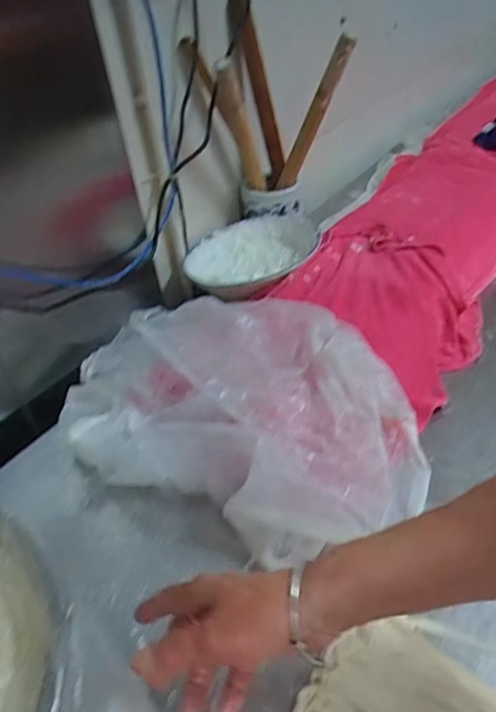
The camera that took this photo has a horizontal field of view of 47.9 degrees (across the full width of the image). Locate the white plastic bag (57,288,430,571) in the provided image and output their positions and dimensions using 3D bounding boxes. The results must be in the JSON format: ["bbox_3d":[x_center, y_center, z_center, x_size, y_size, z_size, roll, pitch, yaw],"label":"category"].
[{"bbox_3d":[-0.009,0.056,0.624,0.414,0.130,0.250,20,47,25],"label":"white plastic bag"}]

